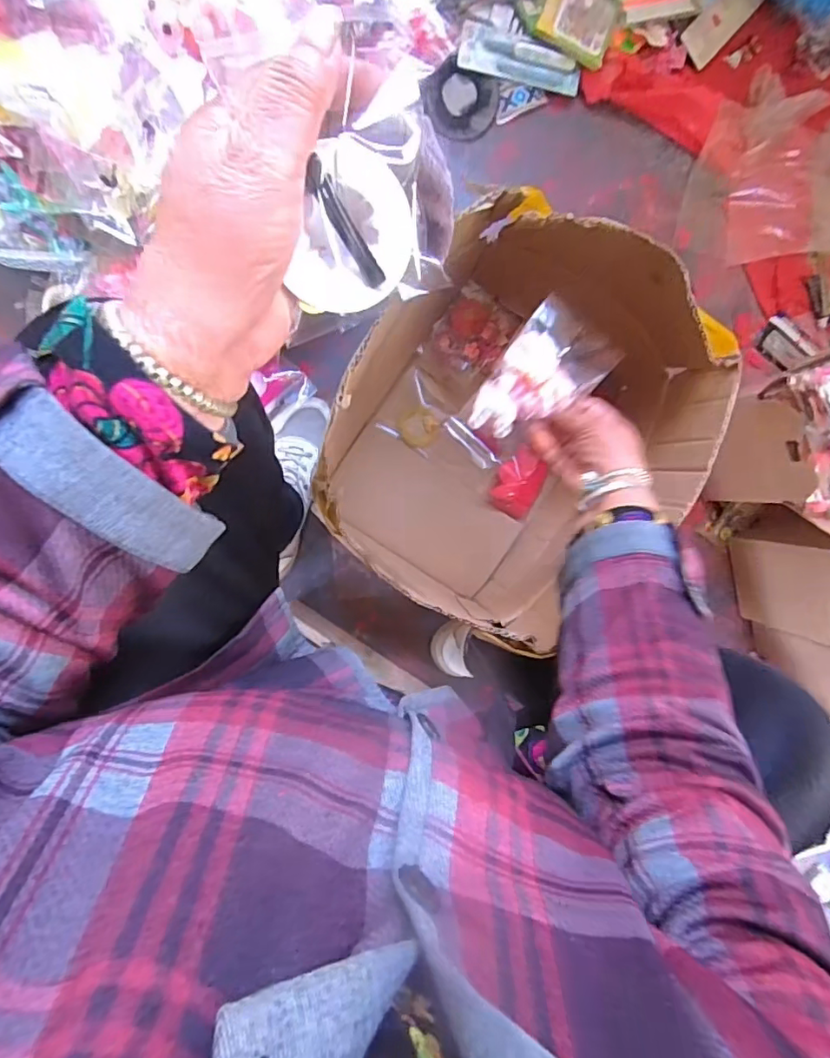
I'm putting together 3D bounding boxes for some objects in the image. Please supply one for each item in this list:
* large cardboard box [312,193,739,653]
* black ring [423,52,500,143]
[{"bbox_3d":[0.105,-0.108,0.624,0.300,0.265,0.399,37,91,-8],"label":"large cardboard box"},{"bbox_3d":[0.059,-0.554,0.708,0.095,0.015,0.090,-1,95,-6],"label":"black ring"}]

